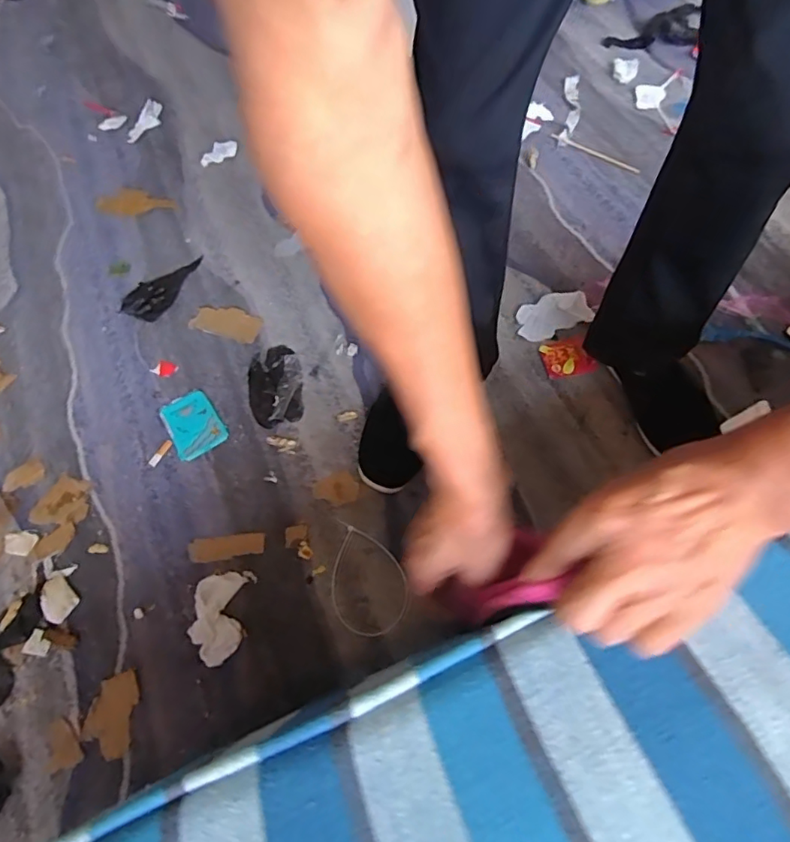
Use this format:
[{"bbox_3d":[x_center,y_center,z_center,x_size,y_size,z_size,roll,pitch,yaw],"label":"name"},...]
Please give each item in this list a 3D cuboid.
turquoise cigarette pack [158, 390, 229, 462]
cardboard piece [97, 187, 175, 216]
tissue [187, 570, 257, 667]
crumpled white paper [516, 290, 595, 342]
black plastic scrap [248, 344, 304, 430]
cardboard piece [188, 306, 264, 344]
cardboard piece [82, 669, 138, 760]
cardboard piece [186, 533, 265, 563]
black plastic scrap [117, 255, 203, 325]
[{"bbox_3d":[-0.314,0.003,0.821,0.077,0.014,0.107,-33,66,-11],"label":"turquoise cigarette pack"},{"bbox_3d":[-0.517,-0.440,1.067,0.158,0.008,0.077,8,65,9],"label":"cardboard piece"},{"bbox_3d":[-0.227,0.248,0.678,0.068,0.021,0.113,4,64,7],"label":"tissue"},{"bbox_3d":[0.259,-0.174,0.868,0.116,0.025,0.070,-17,64,-4],"label":"crumpled white paper"},{"bbox_3d":[-0.191,-0.058,0.848,0.083,0.009,0.142,-13,63,-1],"label":"black plastic scrap"},{"bbox_3d":[-0.290,-0.171,0.913,0.122,0.005,0.061,16,66,12],"label":"cardboard piece"},{"bbox_3d":[-0.337,0.346,0.628,0.056,0.015,0.090,-3,63,-2],"label":"cardboard piece"},{"bbox_3d":[-0.234,0.174,0.733,0.104,0.007,0.034,-9,63,0],"label":"cardboard piece"},{"bbox_3d":[-0.422,-0.247,0.955,0.079,0.006,0.158,19,67,14],"label":"black plastic scrap"}]

